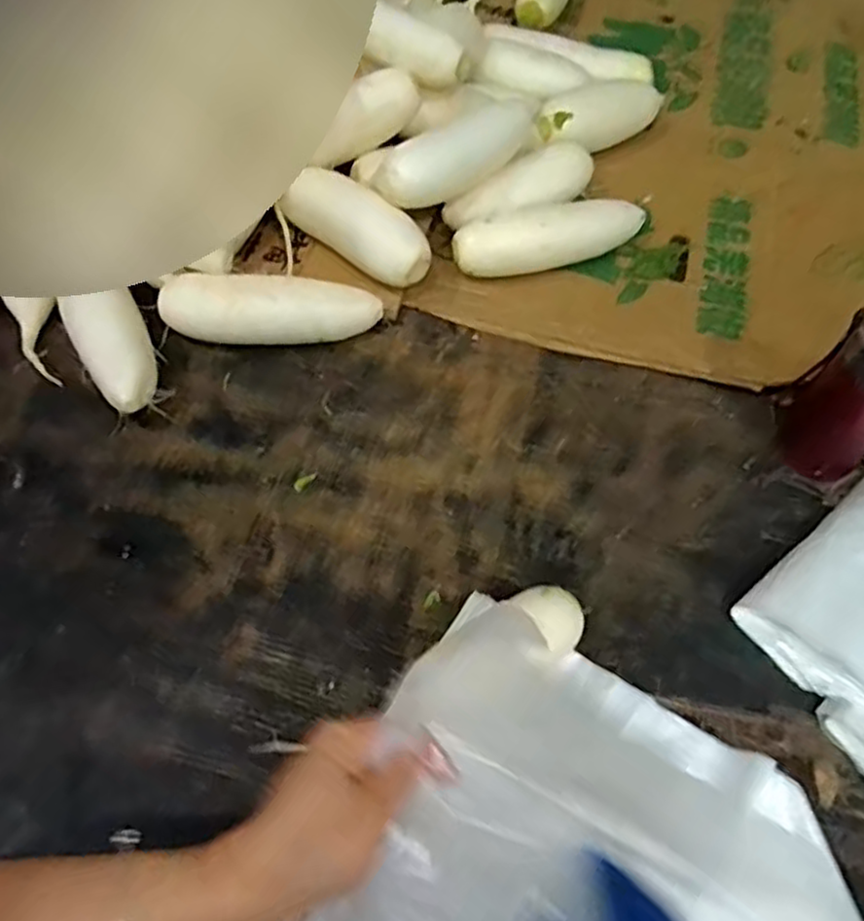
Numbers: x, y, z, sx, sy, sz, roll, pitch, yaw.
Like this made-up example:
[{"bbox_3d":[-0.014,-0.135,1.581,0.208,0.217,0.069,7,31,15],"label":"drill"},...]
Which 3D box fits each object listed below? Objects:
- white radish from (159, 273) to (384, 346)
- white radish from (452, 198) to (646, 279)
[{"bbox_3d":[-0.145,-0.130,0.660,0.187,0.059,0.053,2,59,-2],"label":"white radish"},{"bbox_3d":[0.120,-0.227,0.730,0.202,0.055,0.055,-19,62,-13],"label":"white radish"}]

